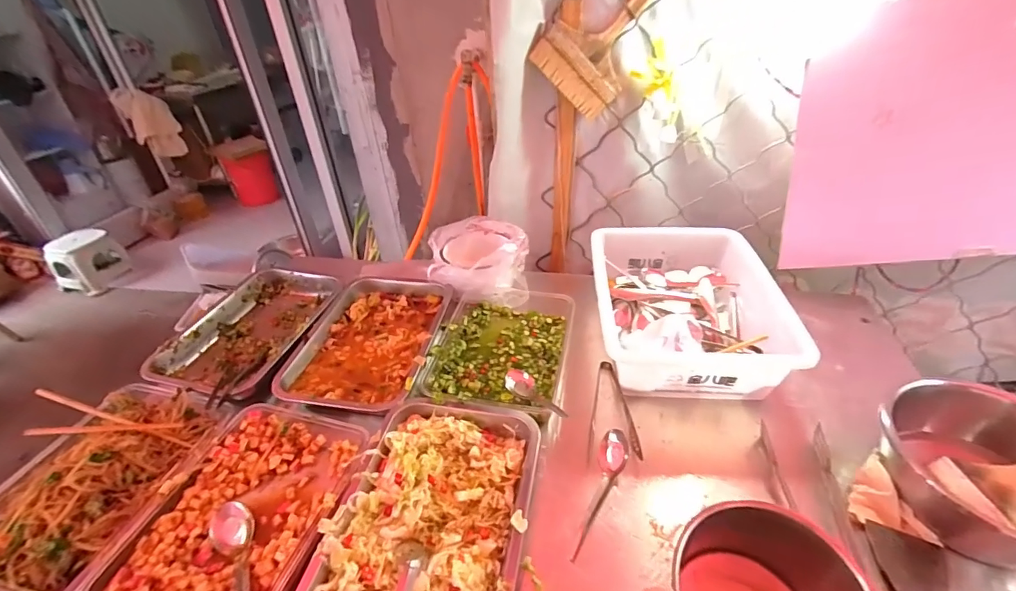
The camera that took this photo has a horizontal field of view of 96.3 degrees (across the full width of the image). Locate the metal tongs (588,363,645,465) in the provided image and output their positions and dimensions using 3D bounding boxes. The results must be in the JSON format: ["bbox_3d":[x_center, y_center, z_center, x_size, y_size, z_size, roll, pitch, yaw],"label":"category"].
[{"bbox_3d":[0.157,0.160,0.663,0.071,0.022,0.165,4,35,11],"label":"metal tongs"}]

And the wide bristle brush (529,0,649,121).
[{"bbox_3d":[0.172,-0.457,0.813,0.224,0.164,0.020,-45,19,19],"label":"wide bristle brush"}]

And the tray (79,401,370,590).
[{"bbox_3d":[-0.309,0.258,0.547,0.214,0.047,0.278,5,36,13],"label":"tray"}]

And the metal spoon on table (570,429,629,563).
[{"bbox_3d":[0.113,0.243,0.560,0.036,0.024,0.161,13,52,23],"label":"metal spoon on table"}]

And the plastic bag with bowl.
[{"bbox_3d":[-0.059,-0.072,0.886,0.176,0.115,0.180,-8,35,-5],"label":"plastic bag with bowl"}]

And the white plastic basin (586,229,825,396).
[{"bbox_3d":[0.289,0.011,0.774,0.270,0.104,0.347,0,35,6],"label":"white plastic basin"}]

